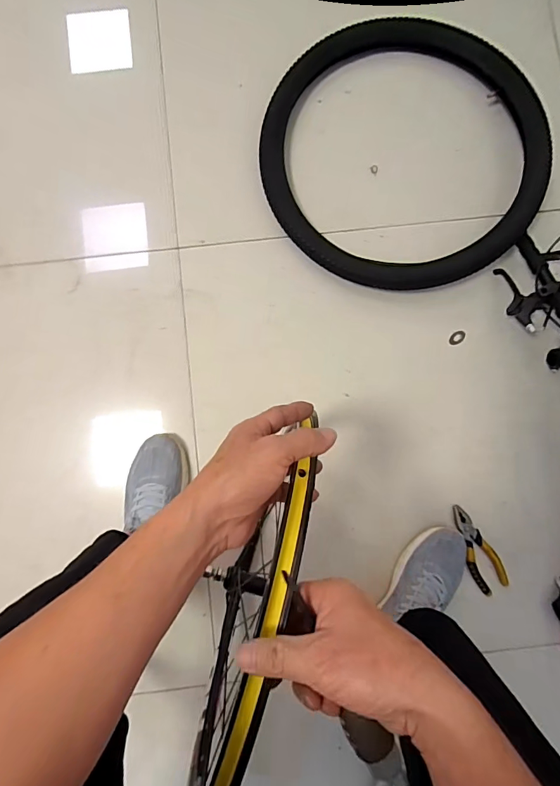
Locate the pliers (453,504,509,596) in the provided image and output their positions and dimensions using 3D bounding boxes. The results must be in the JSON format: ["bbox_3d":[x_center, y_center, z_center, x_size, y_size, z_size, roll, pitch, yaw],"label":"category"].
[{"bbox_3d":[0.356,0.279,0.772,0.059,0.021,0.159,-25,86,-3],"label":"pliers"}]

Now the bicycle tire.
[{"bbox_3d":[0.215,-0.436,0.776,0.489,0.051,0.512,-37,85,3],"label":"bicycle tire"}]

